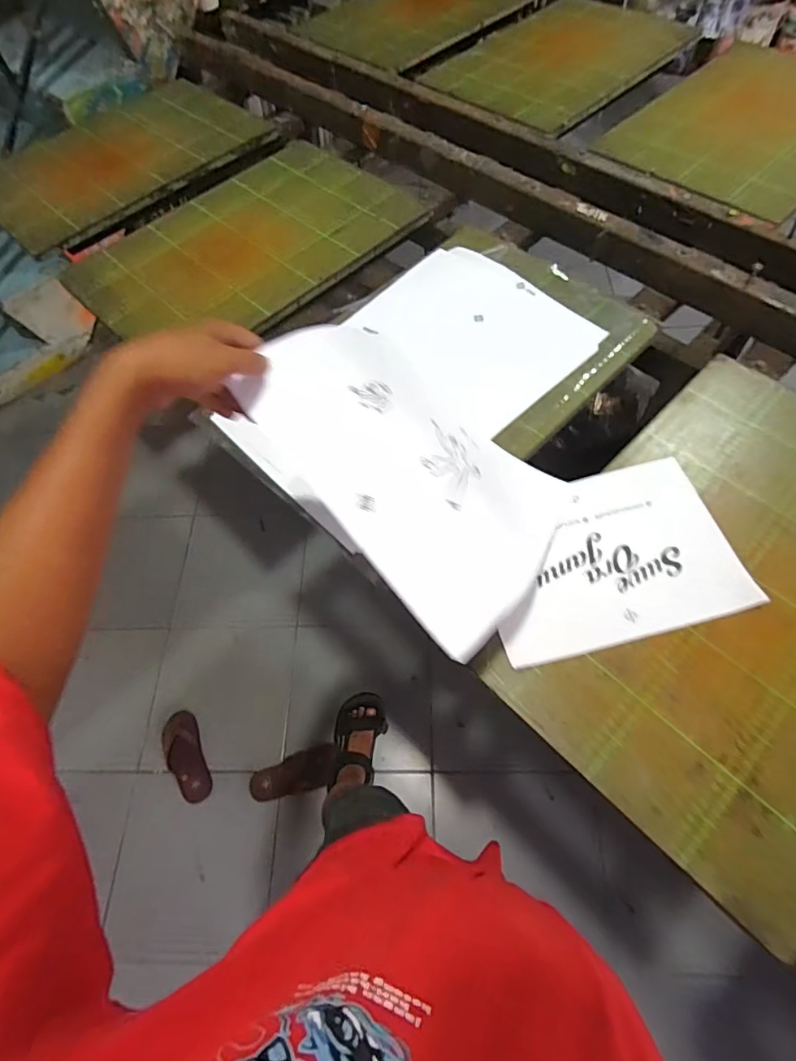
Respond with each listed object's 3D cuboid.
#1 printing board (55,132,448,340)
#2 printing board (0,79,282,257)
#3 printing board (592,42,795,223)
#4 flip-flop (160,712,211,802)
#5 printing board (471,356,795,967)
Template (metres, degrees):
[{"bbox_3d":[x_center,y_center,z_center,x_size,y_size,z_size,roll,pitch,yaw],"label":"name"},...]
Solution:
[{"bbox_3d":[-0.278,-0.541,0.955,0.417,0.016,0.581,39,71,21],"label":"printing board"},{"bbox_3d":[-0.591,-0.811,1.113,0.393,0.044,0.576,37,70,20],"label":"printing board"},{"bbox_3d":[0.716,-0.820,1.014,0.599,0.021,0.381,-41,67,-16],"label":"printing board"},{"bbox_3d":[-0.572,0.613,1.396,0.088,0.051,0.249,-23,63,-9],"label":"flip-flop"},{"bbox_3d":[0.403,0.057,0.584,0.389,0.024,0.588,40,72,21],"label":"printing board"}]

